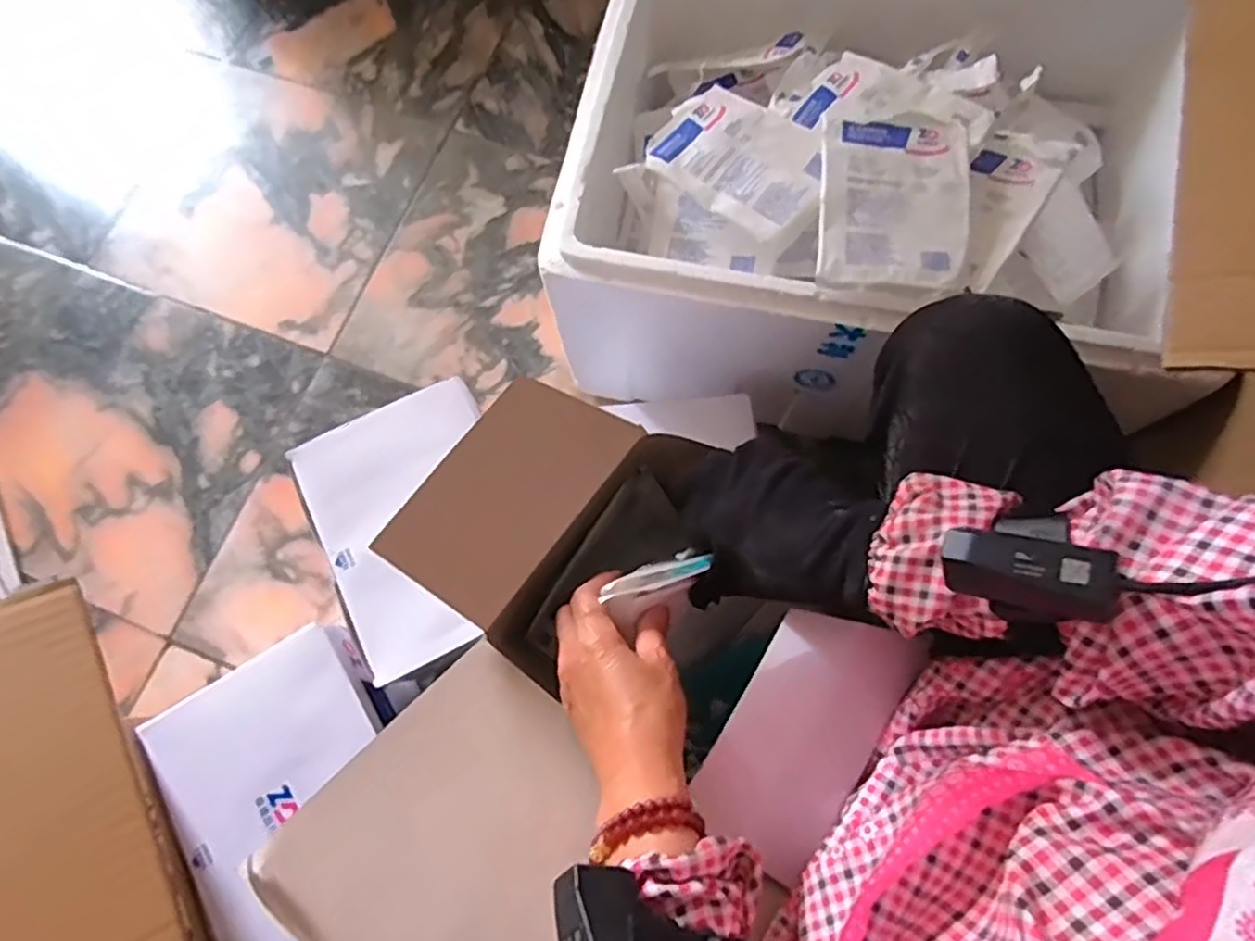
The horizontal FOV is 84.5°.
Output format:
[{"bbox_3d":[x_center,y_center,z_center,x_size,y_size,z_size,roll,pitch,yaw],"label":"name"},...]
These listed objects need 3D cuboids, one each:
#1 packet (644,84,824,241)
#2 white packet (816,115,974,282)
[{"bbox_3d":[0.107,-0.298,0.653,0.162,0.013,0.127,37,73,14],"label":"packet"},{"bbox_3d":[0.238,-0.244,0.615,0.127,0.026,0.180,5,74,3],"label":"white packet"}]

